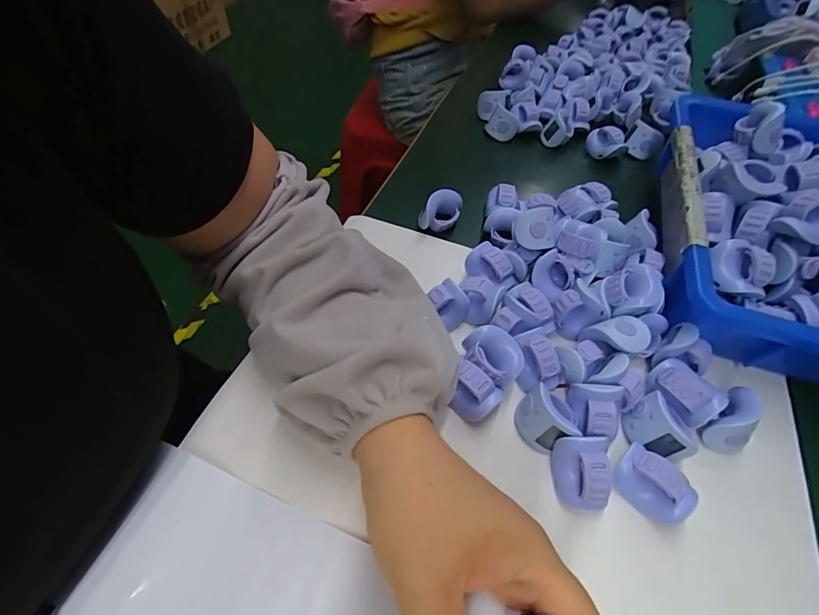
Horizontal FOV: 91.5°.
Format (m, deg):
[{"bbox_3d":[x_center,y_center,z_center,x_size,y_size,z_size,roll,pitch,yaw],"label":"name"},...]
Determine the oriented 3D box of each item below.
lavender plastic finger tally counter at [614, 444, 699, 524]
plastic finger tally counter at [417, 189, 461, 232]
[{"bbox_3d":[0.141,0.101,0.227,0.025,0.026,0.041,-37,64,-26],"label":"lavender plastic finger tally counter"},{"bbox_3d":[0.027,-0.086,0.354,0.036,0.027,0.025,9,54,3],"label":"plastic finger tally counter"}]

